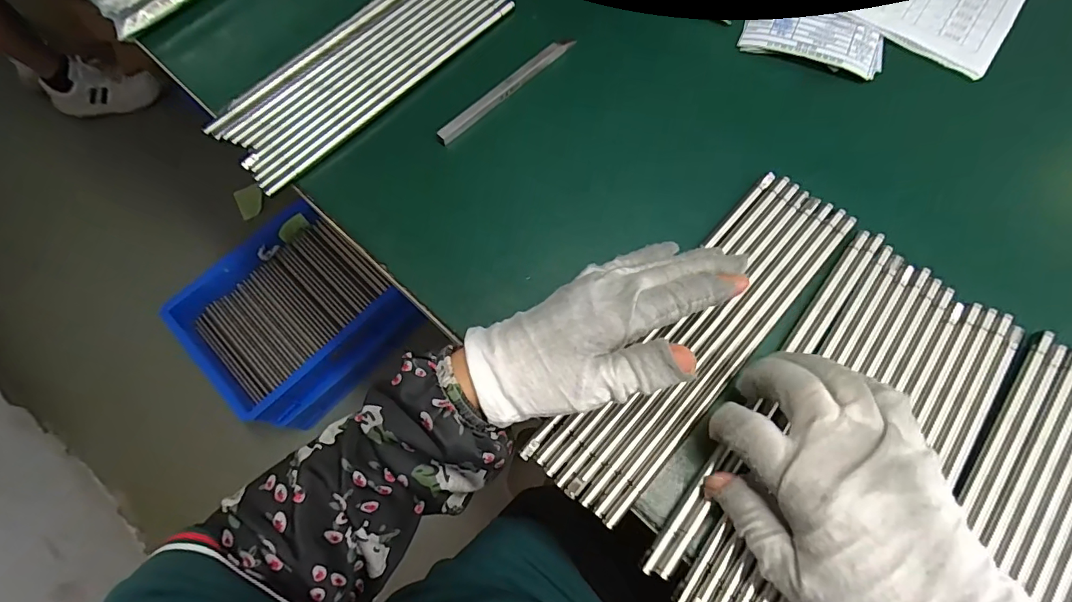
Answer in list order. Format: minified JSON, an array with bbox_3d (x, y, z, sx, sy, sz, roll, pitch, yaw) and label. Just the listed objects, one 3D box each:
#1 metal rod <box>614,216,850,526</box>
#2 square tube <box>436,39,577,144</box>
[{"bbox_3d":[0.121,0.034,0.279,0.007,0.006,0.239,40,75,16],"label":"metal rod"},{"bbox_3d":[-0.023,-0.159,0.361,0.130,0.008,0.010,-42,72,-14],"label":"square tube"}]

